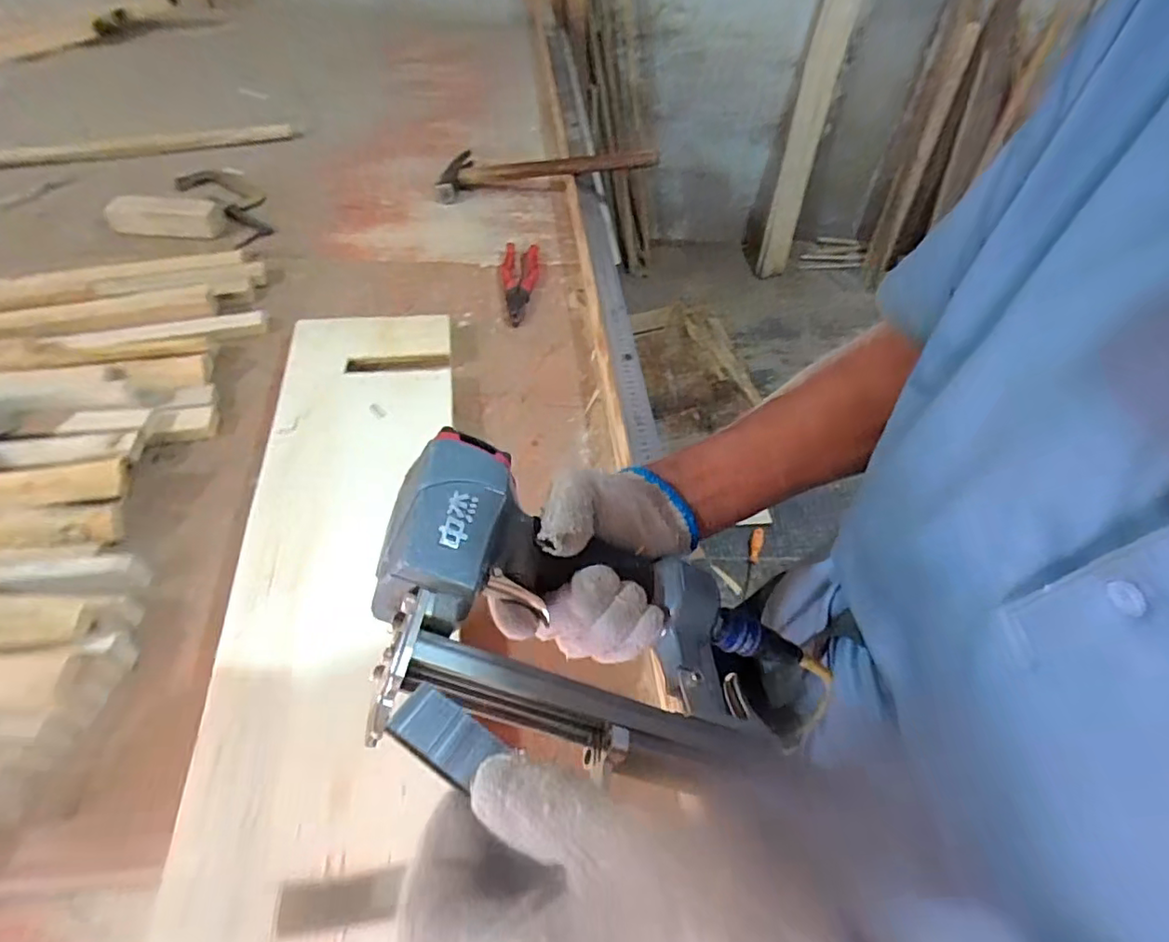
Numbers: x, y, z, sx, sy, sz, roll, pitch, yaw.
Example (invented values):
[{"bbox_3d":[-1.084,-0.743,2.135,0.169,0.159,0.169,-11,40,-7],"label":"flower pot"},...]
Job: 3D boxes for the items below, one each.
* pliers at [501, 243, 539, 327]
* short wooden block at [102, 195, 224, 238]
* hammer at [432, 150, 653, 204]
[{"bbox_3d":[-0.101,-0.287,0.893,0.055,0.017,0.188,2,52,-2],"label":"pliers"},{"bbox_3d":[-0.680,-0.418,0.955,0.171,0.036,0.062,2,52,-3],"label":"short wooden block"},{"bbox_3d":[-0.076,-0.521,1.016,0.400,0.046,0.096,0,50,13],"label":"hammer"}]

